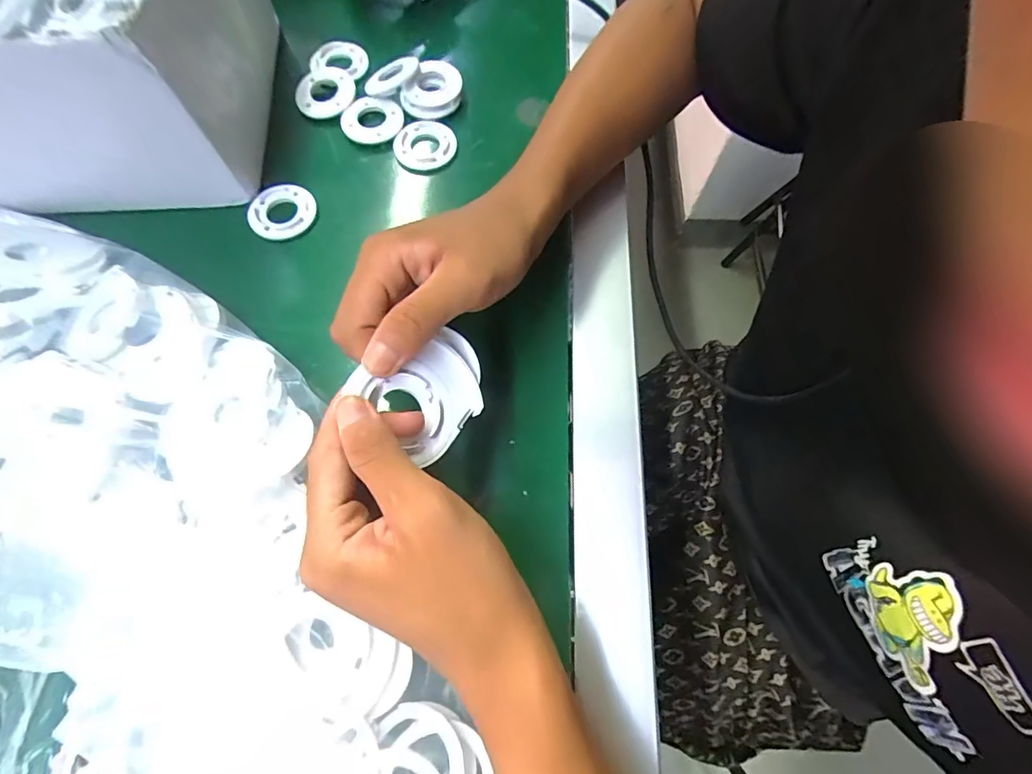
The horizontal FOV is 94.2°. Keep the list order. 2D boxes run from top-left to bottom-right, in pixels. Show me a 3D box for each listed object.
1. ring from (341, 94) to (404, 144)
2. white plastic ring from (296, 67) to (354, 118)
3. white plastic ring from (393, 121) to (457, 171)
[{"bbox_3d":[-0.103,-0.191,0.344,0.043,0.011,0.043,0,69,-1],"label":"ring"},{"bbox_3d":[-0.137,-0.210,0.341,0.038,0.009,0.038,0,84,3],"label":"white plastic ring"},{"bbox_3d":[-0.064,-0.171,0.339,0.041,0.009,0.037,-29,72,-11],"label":"white plastic ring"}]

